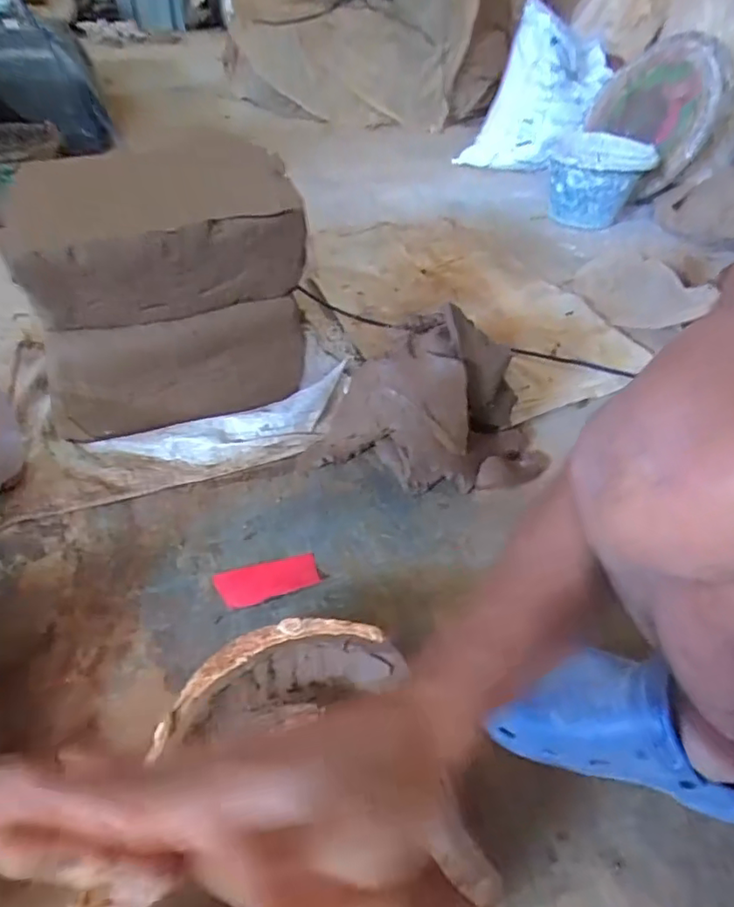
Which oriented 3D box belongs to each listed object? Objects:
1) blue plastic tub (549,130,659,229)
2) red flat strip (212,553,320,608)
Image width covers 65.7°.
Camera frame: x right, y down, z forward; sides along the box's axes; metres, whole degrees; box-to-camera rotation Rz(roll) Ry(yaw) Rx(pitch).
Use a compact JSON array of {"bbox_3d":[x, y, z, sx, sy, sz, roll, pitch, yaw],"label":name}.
[{"bbox_3d":[0.548,-0.643,1.362,0.219,0.172,0.221,19,46,16],"label":"blue plastic tub"},{"bbox_3d":[-0.111,0.142,0.638,0.110,0.010,0.045,-10,45,-15],"label":"red flat strip"}]

